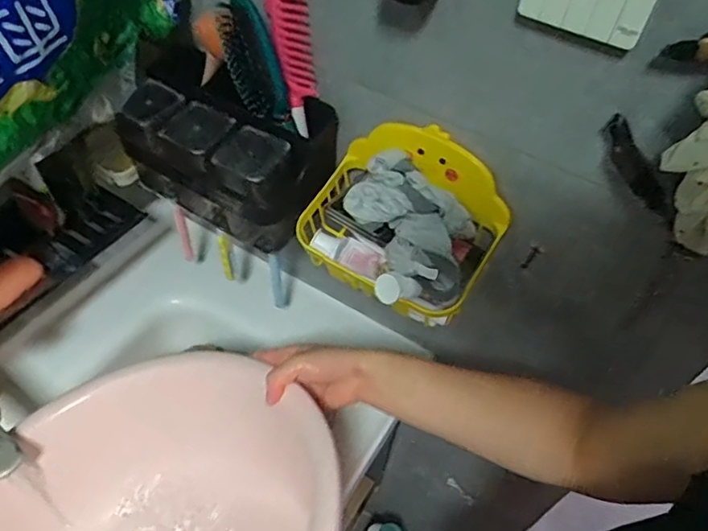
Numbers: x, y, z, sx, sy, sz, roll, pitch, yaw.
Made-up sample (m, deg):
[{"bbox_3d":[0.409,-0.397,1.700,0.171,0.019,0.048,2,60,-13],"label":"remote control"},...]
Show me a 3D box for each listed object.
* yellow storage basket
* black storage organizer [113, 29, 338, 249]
[{"bbox_3d":[0.040,-0.043,0.558,0.189,0.127,0.136,27,52,19],"label":"yellow storage basket"},{"bbox_3d":[-0.134,-0.121,0.622,0.223,0.126,0.125,24,52,17],"label":"black storage organizer"}]

